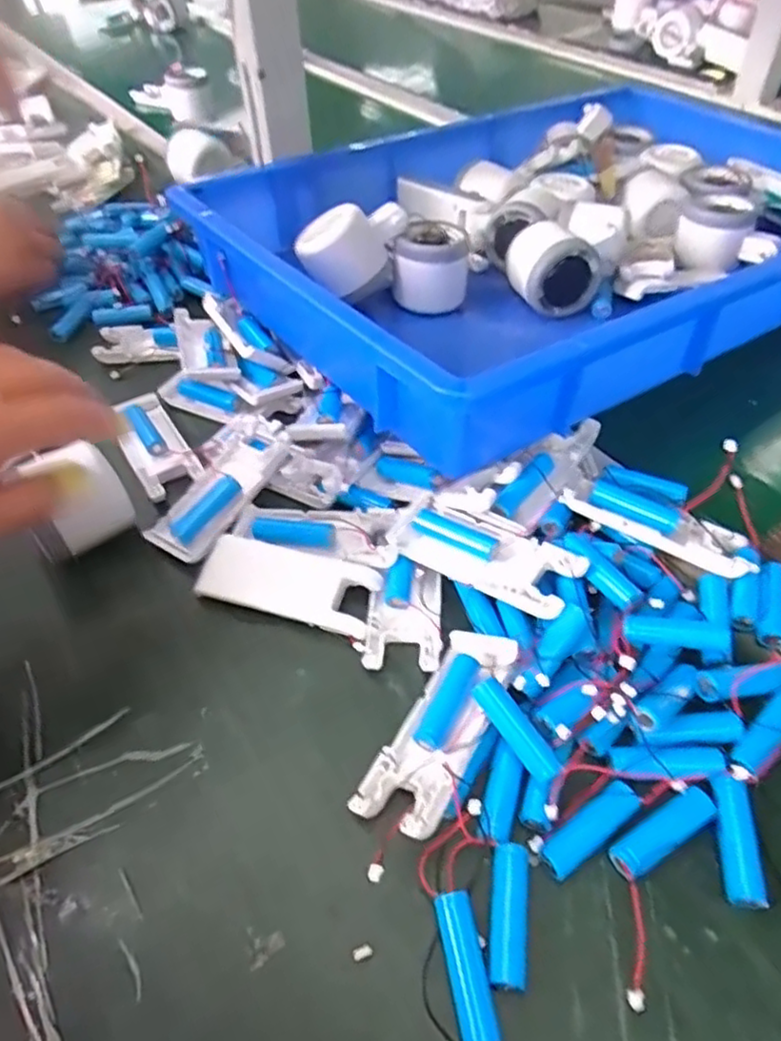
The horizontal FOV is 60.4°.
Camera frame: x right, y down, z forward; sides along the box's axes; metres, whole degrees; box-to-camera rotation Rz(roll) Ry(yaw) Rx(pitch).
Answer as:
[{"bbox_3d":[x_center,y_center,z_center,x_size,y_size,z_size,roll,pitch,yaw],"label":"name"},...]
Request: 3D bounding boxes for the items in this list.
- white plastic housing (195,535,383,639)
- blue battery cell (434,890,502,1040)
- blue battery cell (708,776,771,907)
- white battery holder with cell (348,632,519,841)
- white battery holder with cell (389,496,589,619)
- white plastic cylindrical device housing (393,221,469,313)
[{"bbox_3d":[-0.058,0.035,0.379,0.098,0.013,0.038,12,51,12],"label":"white plastic housing"},{"bbox_3d":[0.029,0.174,0.261,0.015,0.012,0.050,-8,49,-5],"label":"blue battery cell"},{"bbox_3d":[0.147,0.137,0.287,0.014,0.013,0.051,6,50,7],"label":"blue battery cell"},{"bbox_3d":[0.025,0.098,0.318,0.039,0.025,0.103,24,54,21],"label":"white battery holder with cell"},{"bbox_3d":[0.051,0.020,0.372,0.101,0.031,0.041,26,55,22],"label":"white battery holder with cell"},{"bbox_3d":[0.031,-0.197,0.523,0.058,0.051,0.050,-1,49,1],"label":"white plastic cylindrical device housing"}]

